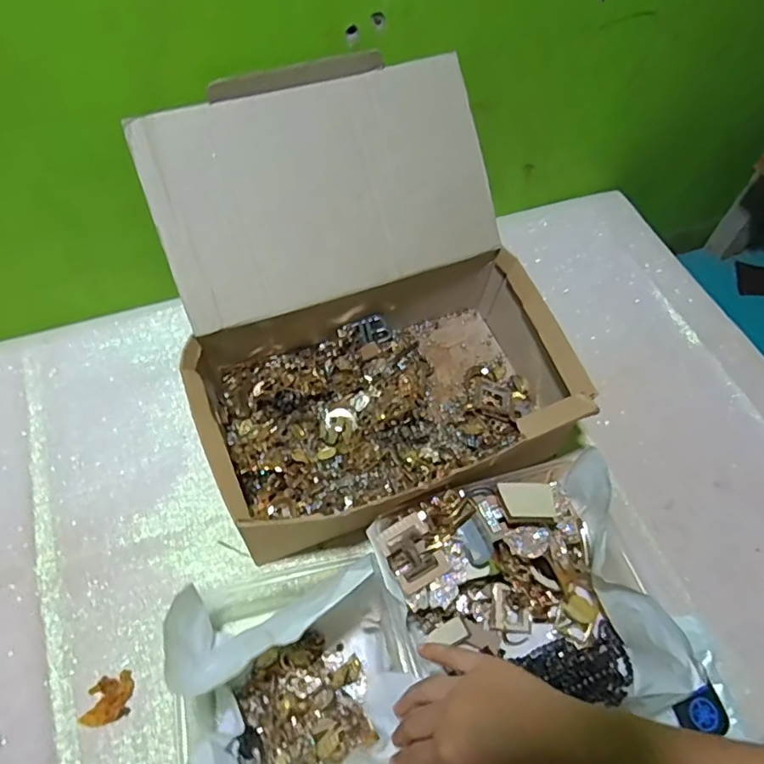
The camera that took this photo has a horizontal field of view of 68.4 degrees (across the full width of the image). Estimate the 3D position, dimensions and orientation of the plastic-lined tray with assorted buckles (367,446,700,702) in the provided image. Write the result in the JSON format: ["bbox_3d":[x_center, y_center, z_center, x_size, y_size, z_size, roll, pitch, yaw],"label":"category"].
[{"bbox_3d":[0.115,0.176,0.455,0.203,0.082,0.190,-16,61,-12],"label":"plastic-lined tray with assorted buckles"}]

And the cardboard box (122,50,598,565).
[{"bbox_3d":[-0.016,-0.072,0.523,0.326,0.221,0.345,-17,59,-15],"label":"cardboard box"}]

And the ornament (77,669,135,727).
[{"bbox_3d":[-0.217,0.251,0.445,0.040,0.004,0.033,-15,59,-14],"label":"ornament"}]

